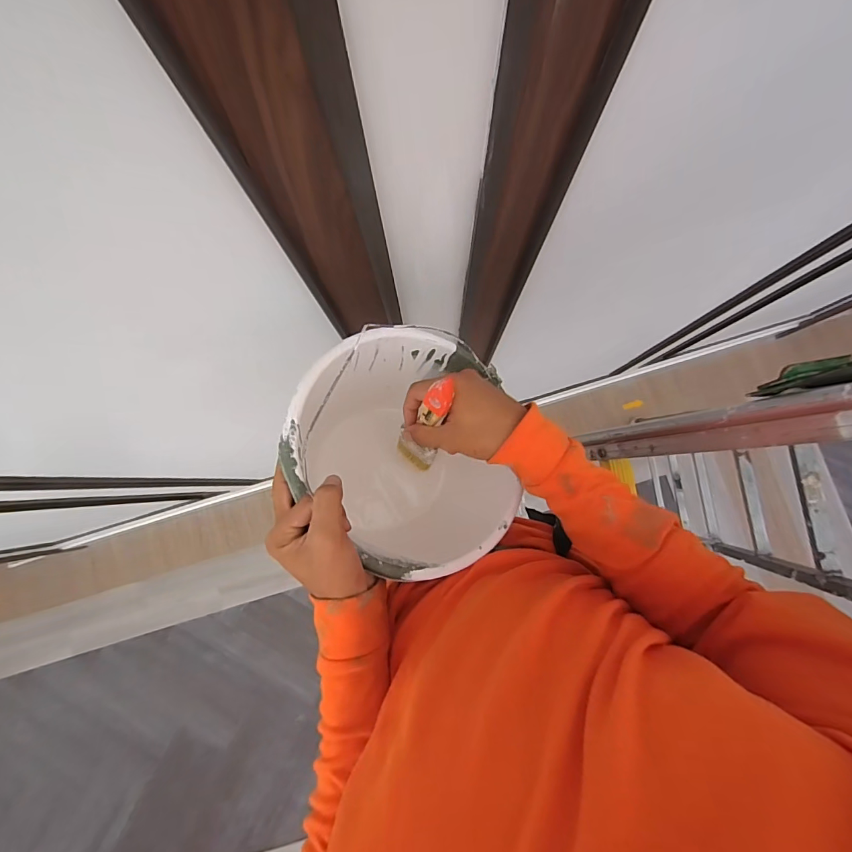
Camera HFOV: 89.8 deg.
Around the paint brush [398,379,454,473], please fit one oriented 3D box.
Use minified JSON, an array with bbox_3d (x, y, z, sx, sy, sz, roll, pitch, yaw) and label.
[{"bbox_3d":[-0.003,0.005,0.438,0.046,0.178,0.021,33,63,5],"label":"paint brush"}]

